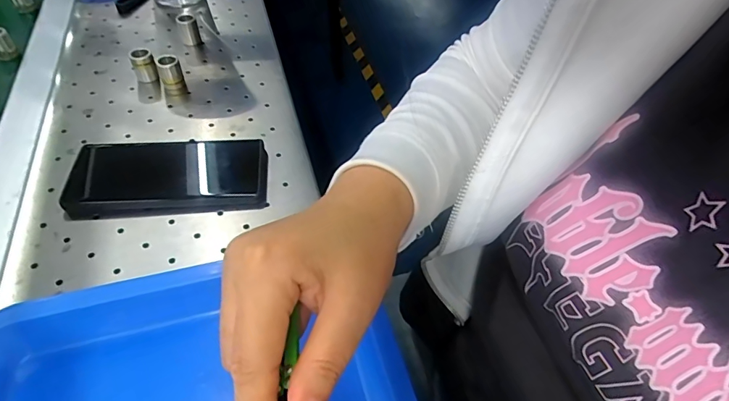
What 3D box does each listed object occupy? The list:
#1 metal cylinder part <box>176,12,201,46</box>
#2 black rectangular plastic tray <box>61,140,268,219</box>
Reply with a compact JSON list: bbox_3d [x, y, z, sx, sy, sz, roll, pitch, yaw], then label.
[{"bbox_3d":[-0.215,-0.209,0.536,0.020,0.034,0.020,-23,55,-21],"label":"metal cylinder part"},{"bbox_3d":[-0.171,-0.026,0.391,0.161,0.018,0.077,-2,50,-5],"label":"black rectangular plastic tray"}]

